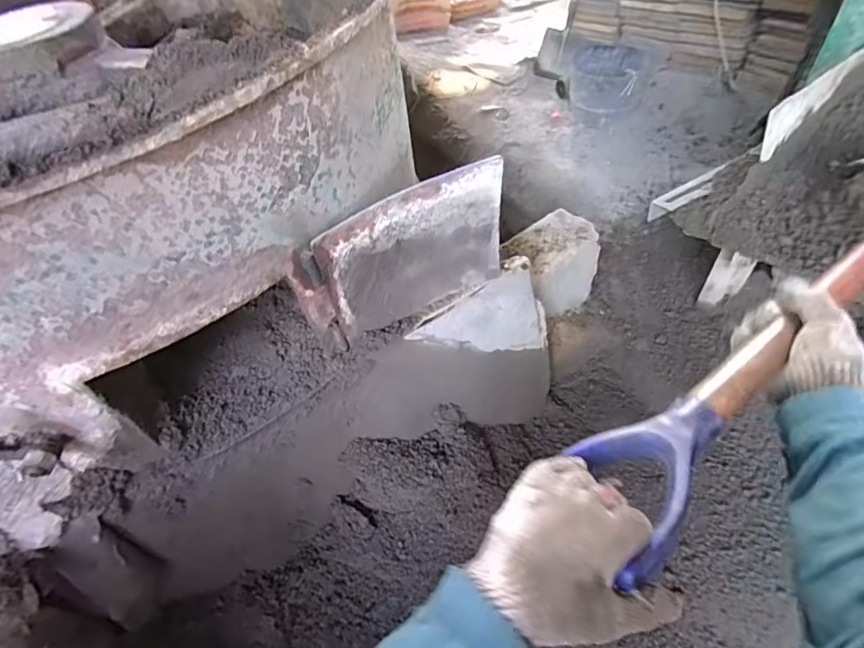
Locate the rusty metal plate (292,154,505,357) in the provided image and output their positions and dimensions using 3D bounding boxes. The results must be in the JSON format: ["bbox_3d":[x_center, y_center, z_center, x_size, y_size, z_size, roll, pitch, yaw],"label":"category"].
[{"bbox_3d":[-0.048,-0.123,0.987,0.444,0.313,0.031,-27,53,-15],"label":"rusty metal plate"}]

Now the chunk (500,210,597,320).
[{"bbox_3d":[0.369,-0.178,1.509,0.307,0.204,0.212,-30,54,-17],"label":"chunk"}]

